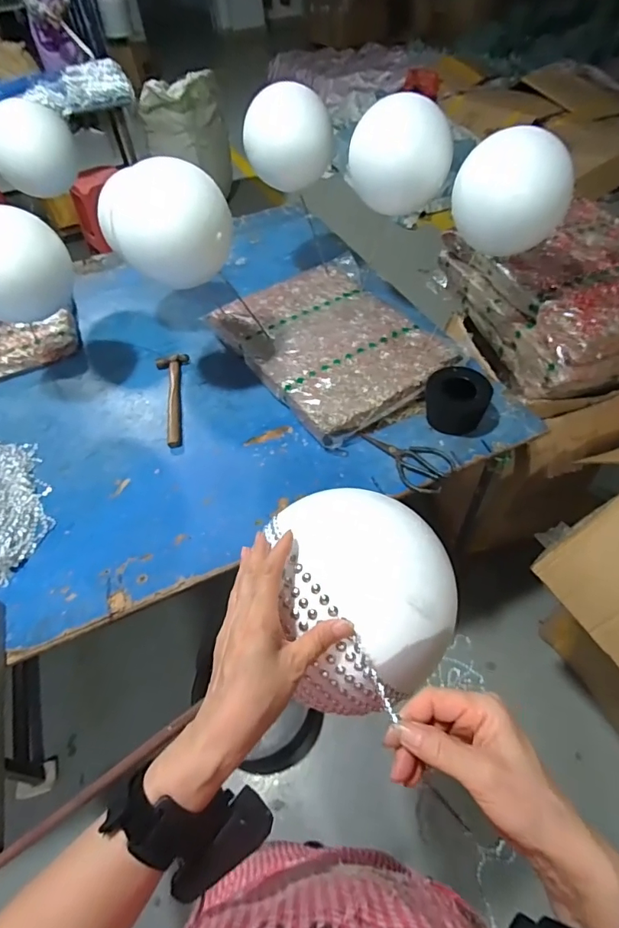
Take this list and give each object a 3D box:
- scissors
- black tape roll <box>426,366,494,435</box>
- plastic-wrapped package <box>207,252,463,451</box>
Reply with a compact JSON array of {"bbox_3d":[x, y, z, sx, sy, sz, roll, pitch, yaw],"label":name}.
[{"bbox_3d":[0.166,-0.006,0.842,0.170,0.020,0.093,23,56,23],"label":"scissors"},{"bbox_3d":[0.277,-0.120,0.887,0.114,0.085,0.098,5,51,11],"label":"black tape roll"},{"bbox_3d":[0.054,-0.282,1.057,0.398,0.059,0.534,-27,52,-16],"label":"plastic-wrapped package"}]

